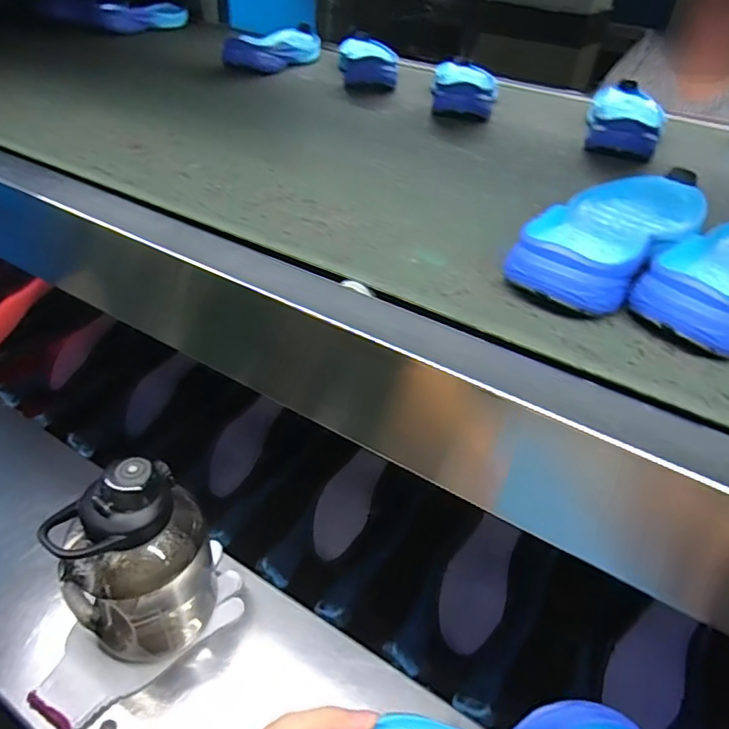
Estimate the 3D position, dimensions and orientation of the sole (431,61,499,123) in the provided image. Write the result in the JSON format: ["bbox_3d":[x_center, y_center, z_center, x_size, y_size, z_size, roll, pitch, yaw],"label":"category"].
[{"bbox_3d":[0.144,-0.401,0.779,0.096,0.036,0.247,10,39,4],"label":"sole"}]

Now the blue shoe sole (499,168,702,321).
[{"bbox_3d":[0.200,-0.107,0.433,0.096,0.042,0.266,31,44,27],"label":"blue shoe sole"}]

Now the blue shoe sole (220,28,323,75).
[{"bbox_3d":[-0.138,-0.525,0.900,0.101,0.034,0.267,13,39,8],"label":"blue shoe sole"}]

